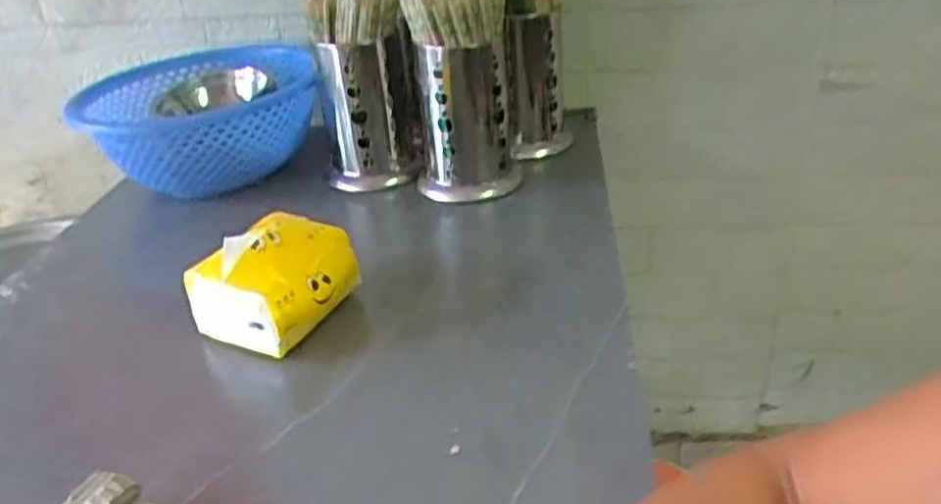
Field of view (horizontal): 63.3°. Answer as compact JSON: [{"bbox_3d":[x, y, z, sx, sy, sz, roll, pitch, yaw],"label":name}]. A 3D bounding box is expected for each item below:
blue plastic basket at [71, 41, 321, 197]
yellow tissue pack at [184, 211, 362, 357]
[{"bbox_3d":[-0.297,-0.159,0.922,0.240,0.104,0.265,-6,30,-3],"label":"blue plastic basket"},{"bbox_3d":[-0.161,0.018,0.634,0.095,0.080,0.112,16,36,31],"label":"yellow tissue pack"}]

